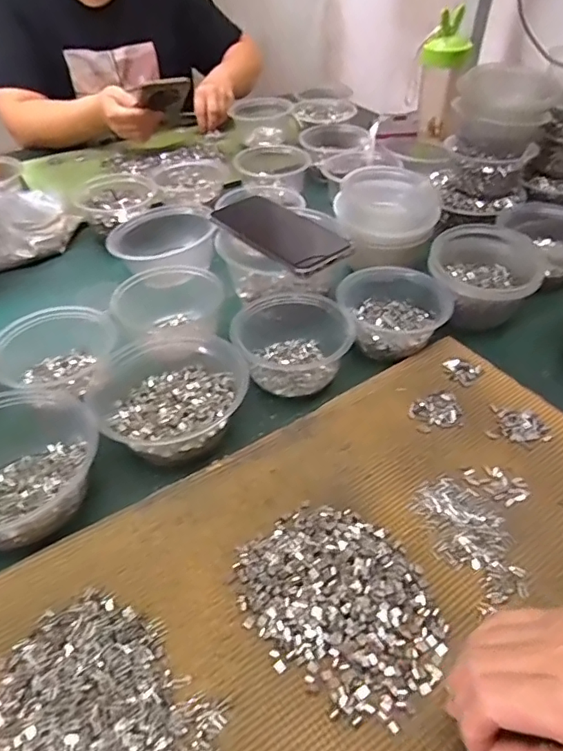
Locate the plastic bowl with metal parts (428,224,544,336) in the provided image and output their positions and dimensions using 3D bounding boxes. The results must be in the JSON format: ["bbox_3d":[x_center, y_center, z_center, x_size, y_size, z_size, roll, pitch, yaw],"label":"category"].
[{"bbox_3d":[0.217,-0.107,0.581,0.107,0.073,0.110,0,43,0],"label":"plastic bowl with metal parts"}]

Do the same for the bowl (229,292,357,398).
[{"bbox_3d":[0.010,-0.035,0.514,0.100,0.064,0.108,0,43,0],"label":"bowl"}]

